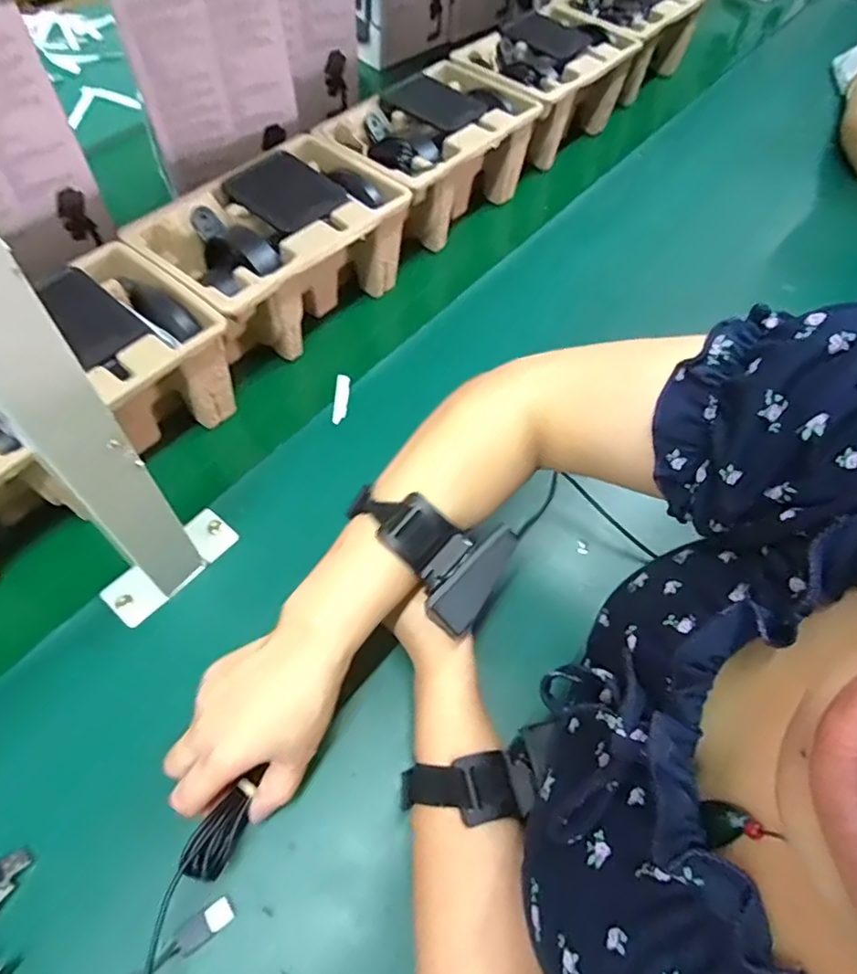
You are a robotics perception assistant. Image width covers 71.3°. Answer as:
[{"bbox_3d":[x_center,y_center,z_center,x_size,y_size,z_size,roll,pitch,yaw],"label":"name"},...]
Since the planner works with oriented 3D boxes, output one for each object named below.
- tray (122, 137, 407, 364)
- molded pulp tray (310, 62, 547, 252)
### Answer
[{"bbox_3d":[-0.139,-0.223,0.575,0.139,0.101,0.222,38,66,20],"label":"tray"},{"bbox_3d":[0.005,-0.369,0.674,0.147,0.108,0.223,32,64,17],"label":"molded pulp tray"}]

